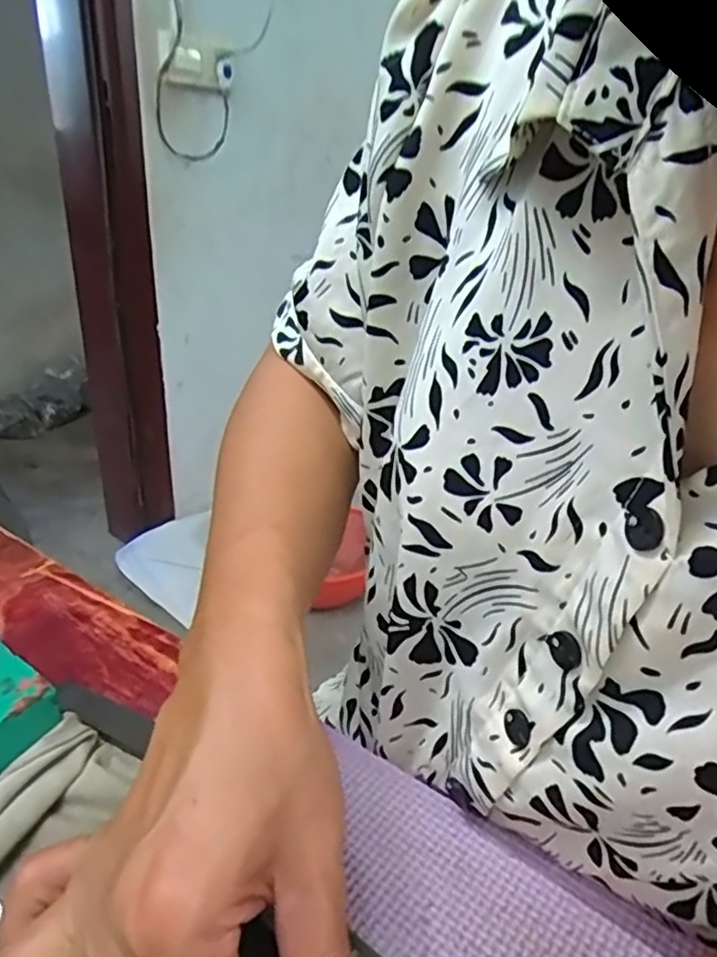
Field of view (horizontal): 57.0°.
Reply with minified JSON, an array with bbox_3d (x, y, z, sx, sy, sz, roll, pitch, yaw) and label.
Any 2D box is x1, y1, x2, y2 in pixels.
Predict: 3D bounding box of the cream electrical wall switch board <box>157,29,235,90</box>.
[{"bbox_3d":[-0.326,-0.852,1.348,0.037,0.081,0.161,23,32,36],"label":"cream electrical wall switch board"}]

